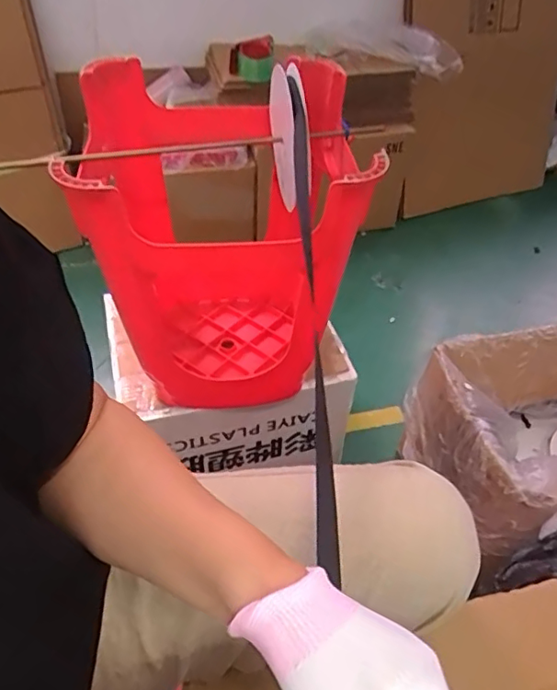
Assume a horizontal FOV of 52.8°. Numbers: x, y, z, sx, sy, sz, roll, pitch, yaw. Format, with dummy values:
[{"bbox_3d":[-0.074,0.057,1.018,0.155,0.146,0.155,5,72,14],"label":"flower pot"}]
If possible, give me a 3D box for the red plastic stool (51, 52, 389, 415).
[{"bbox_3d":[-0.083,-0.139,0.853,0.352,0.456,0.359,-3,46,-6],"label":"red plastic stool"}]

